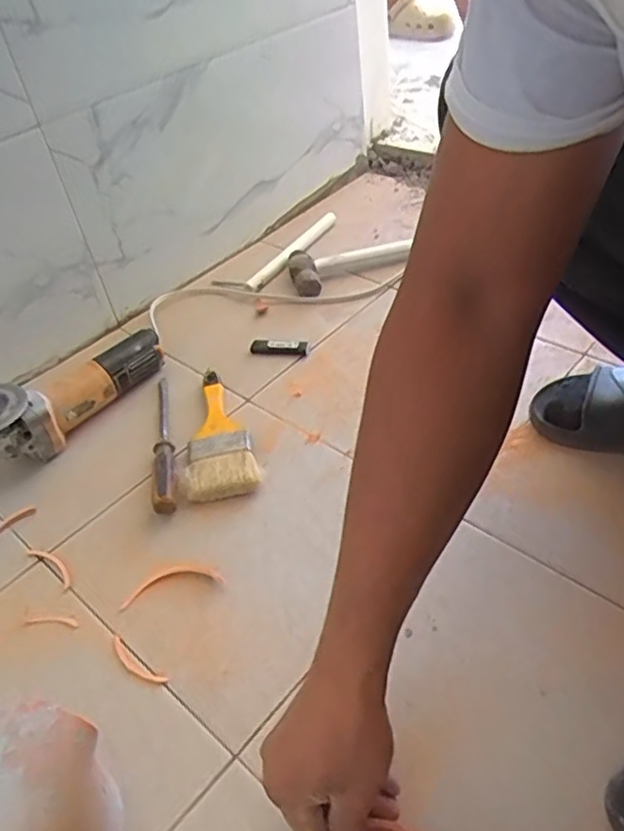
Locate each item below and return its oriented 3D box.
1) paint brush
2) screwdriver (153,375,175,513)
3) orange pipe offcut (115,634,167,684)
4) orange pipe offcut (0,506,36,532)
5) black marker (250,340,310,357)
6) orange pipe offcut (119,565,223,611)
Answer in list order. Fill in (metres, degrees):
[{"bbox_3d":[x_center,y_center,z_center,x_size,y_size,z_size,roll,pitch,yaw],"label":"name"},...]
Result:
[{"bbox_3d":[-0.110,0.018,0.752,0.085,0.024,0.199,-11,43,0],"label":"paint brush"},{"bbox_3d":[-0.174,0.025,0.752,0.023,0.028,0.231,-12,43,-2],"label":"screwdriver"},{"bbox_3d":[-0.155,0.217,0.559,0.068,0.004,0.015,26,53,29],"label":"orange pipe offcut"},{"bbox_3d":[-0.339,0.124,0.702,0.018,0.005,0.074,31,56,33],"label":"orange pipe offcut"},{"bbox_3d":[-0.046,-0.093,0.867,0.082,0.015,0.022,-2,43,9],"label":"black marker"},{"bbox_3d":[-0.140,0.163,0.629,0.100,0.004,0.034,-14,45,-7],"label":"orange pipe offcut"}]

